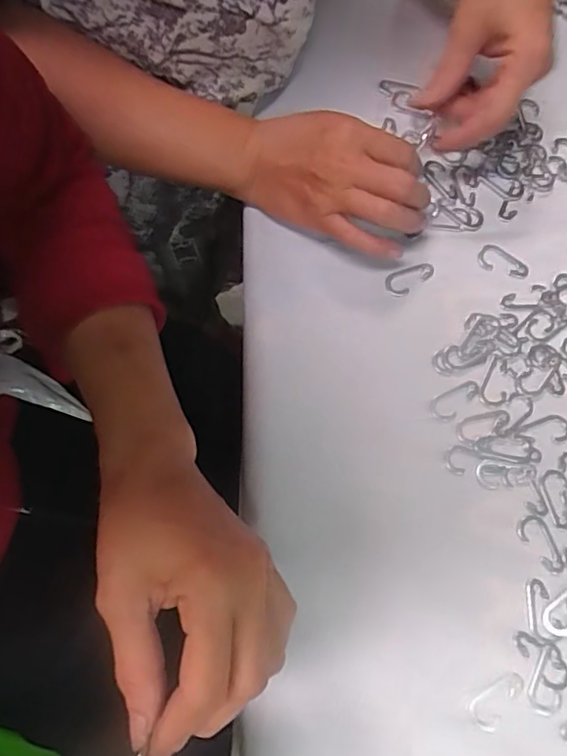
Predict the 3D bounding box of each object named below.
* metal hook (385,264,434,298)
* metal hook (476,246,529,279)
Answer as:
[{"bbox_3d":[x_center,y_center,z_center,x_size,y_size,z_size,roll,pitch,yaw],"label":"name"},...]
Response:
[{"bbox_3d":[0.091,-0.071,0.399,0.037,0.004,0.018,-20,74,-4],"label":"metal hook"},{"bbox_3d":[0.158,-0.083,0.401,0.035,0.004,0.018,18,75,7],"label":"metal hook"}]

